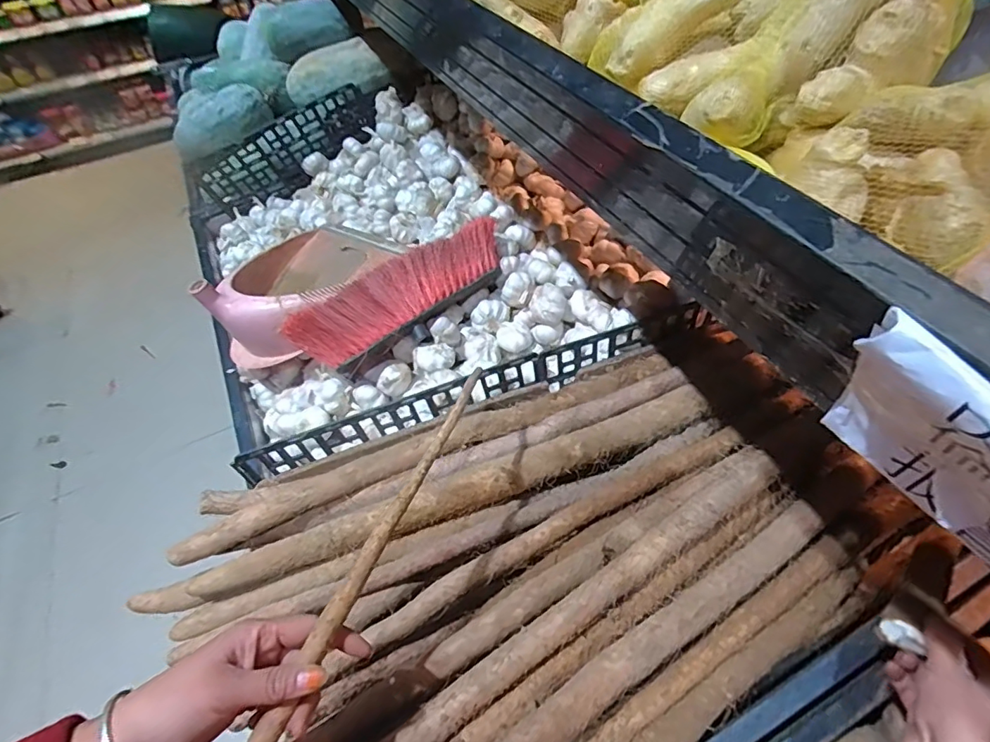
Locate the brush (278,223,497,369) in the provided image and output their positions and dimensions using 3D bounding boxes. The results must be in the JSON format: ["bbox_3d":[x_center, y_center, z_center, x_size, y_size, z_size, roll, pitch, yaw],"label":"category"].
[{"bbox_3d":[-0.123,-0.108,0.699,0.326,0.063,0.091,-34,57,-21],"label":"brush"}]

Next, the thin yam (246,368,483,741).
[{"bbox_3d":[-0.093,0.141,0.357,0.014,0.019,0.354,20,62,19],"label":"thin yam"}]

